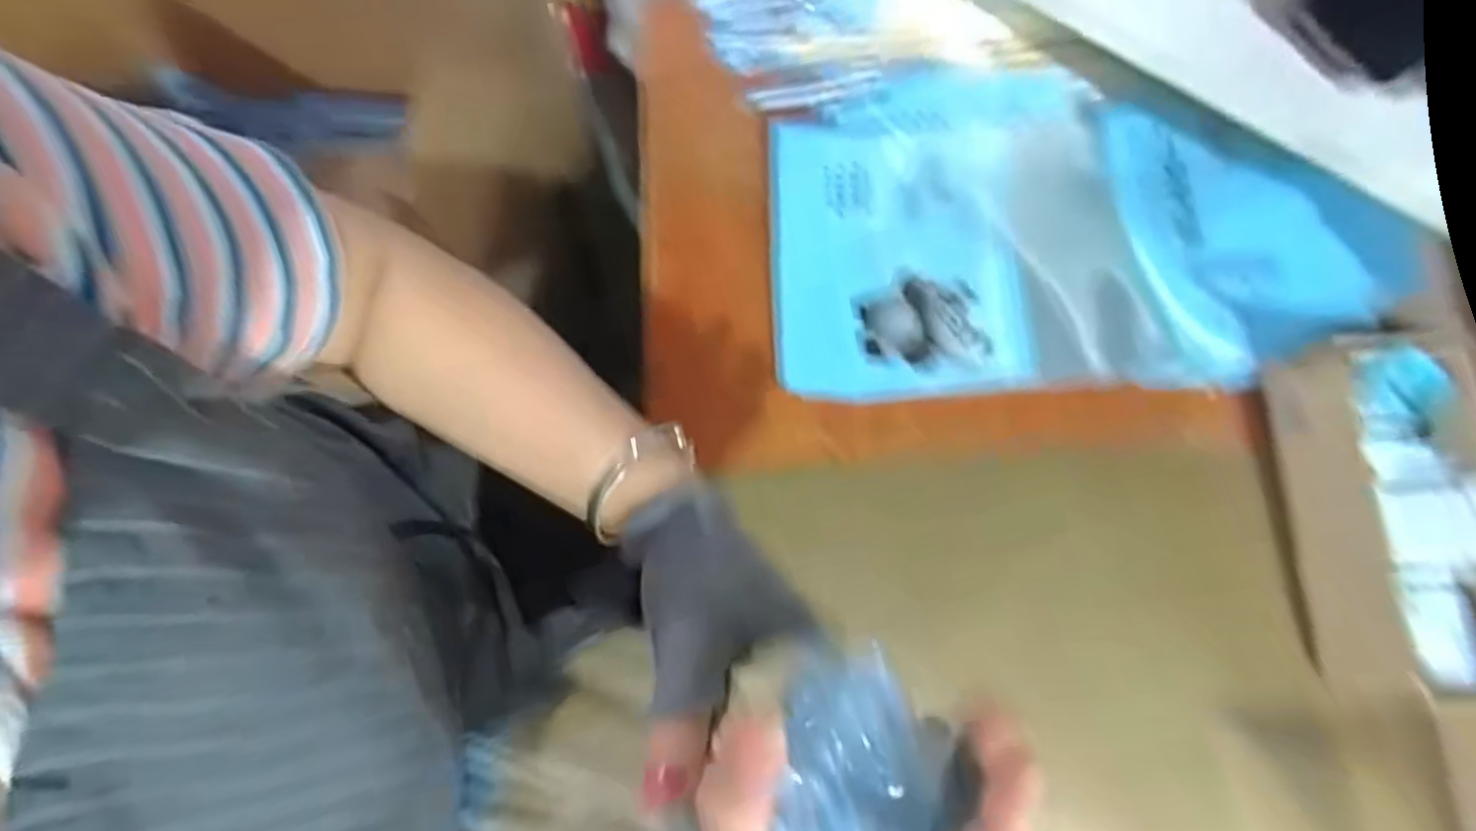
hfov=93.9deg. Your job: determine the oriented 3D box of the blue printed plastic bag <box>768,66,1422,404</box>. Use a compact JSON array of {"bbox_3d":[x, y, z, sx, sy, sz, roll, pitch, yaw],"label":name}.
[{"bbox_3d":[0.224,-0.135,0.488,0.399,0.049,0.234,-3,79,-1],"label":"blue printed plastic bag"}]

